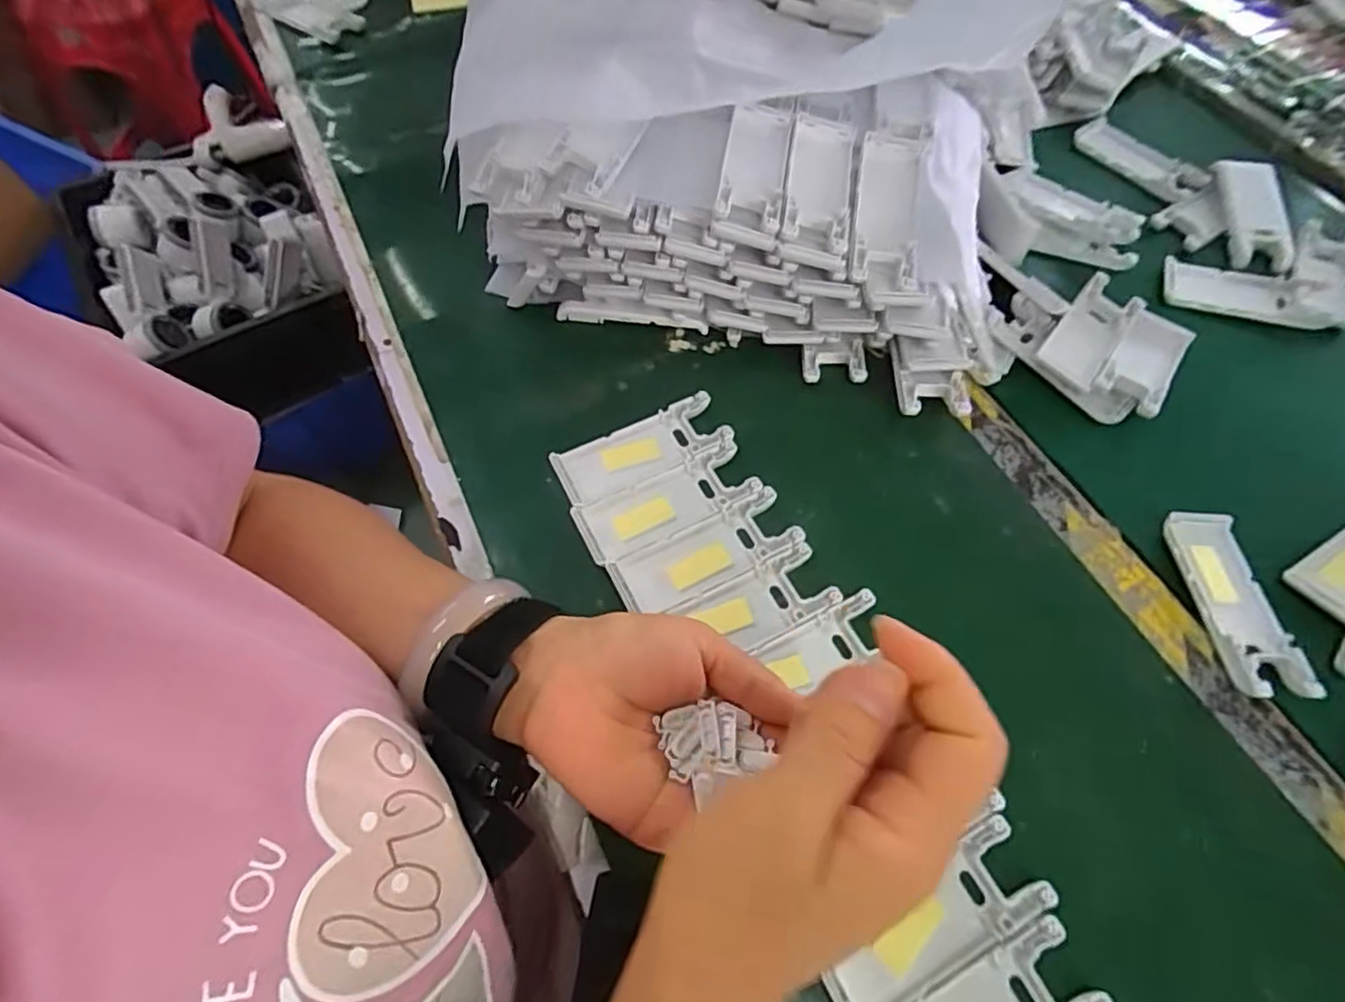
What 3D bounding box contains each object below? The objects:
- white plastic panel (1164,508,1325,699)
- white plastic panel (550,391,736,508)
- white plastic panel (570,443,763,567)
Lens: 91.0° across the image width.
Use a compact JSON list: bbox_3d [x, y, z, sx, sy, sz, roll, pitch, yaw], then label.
[{"bbox_3d":[0.306,0.053,0.358,0.041,0.008,0.103,-1,61,0],"label":"white plastic panel"},{"bbox_3d":[-0.018,-0.030,0.399,0.103,0.012,0.038,-24,64,-12],"label":"white plastic panel"},{"bbox_3d":[-0.003,0.002,0.382,0.103,0.009,0.039,-24,64,-12],"label":"white plastic panel"}]

